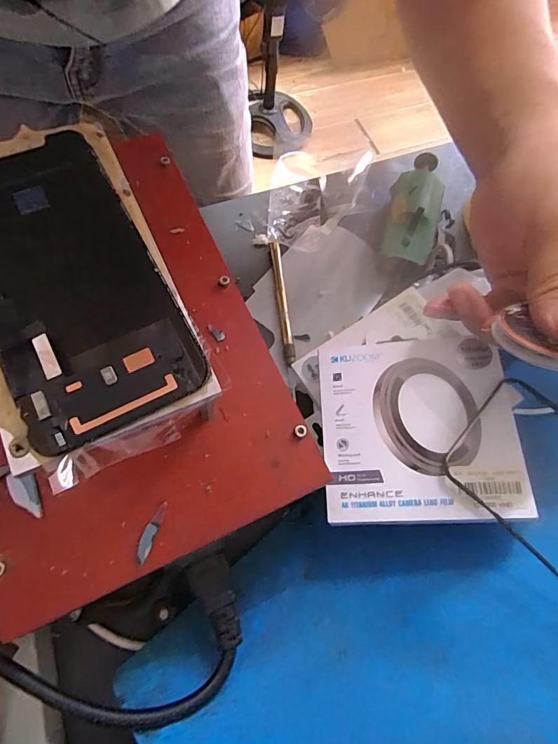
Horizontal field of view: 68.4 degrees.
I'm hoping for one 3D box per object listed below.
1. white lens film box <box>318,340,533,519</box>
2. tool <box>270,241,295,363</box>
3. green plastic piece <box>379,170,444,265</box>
[{"bbox_3d":[0.076,0.029,0.233,0.102,0.006,0.104,-6,67,11],"label":"white lens film box"},{"bbox_3d":[0.003,-0.059,0.334,0.008,0.004,0.112,-5,70,-8],"label":"tool"},{"bbox_3d":[0.114,-0.133,0.351,0.042,0.019,0.086,13,68,-1],"label":"green plastic piece"}]

